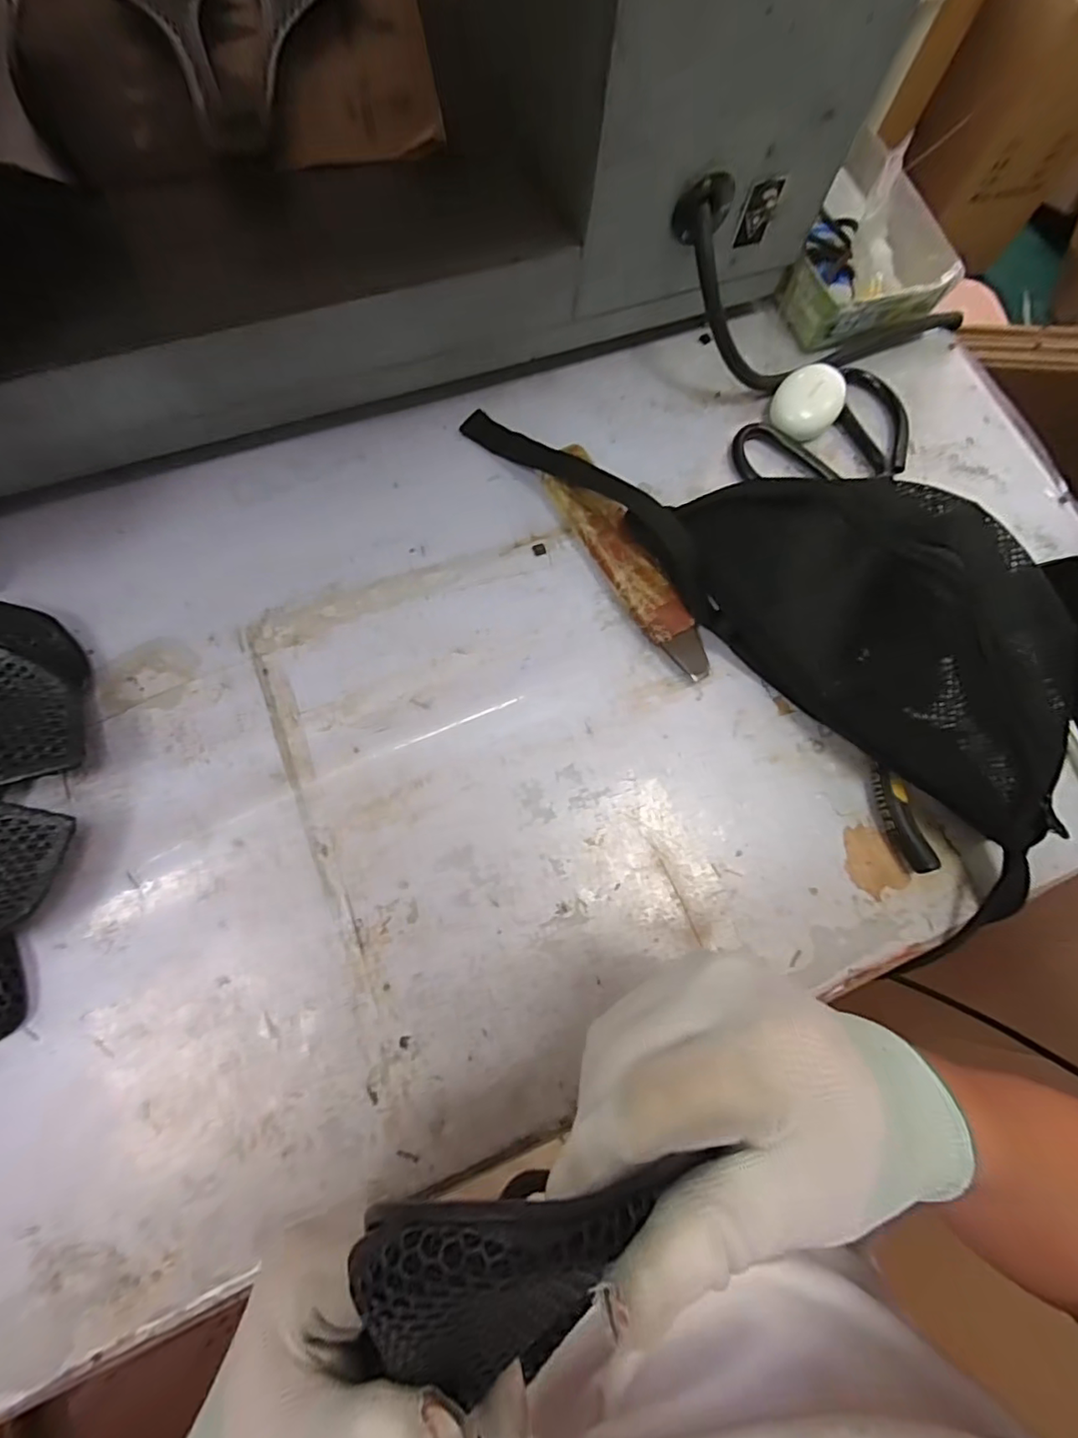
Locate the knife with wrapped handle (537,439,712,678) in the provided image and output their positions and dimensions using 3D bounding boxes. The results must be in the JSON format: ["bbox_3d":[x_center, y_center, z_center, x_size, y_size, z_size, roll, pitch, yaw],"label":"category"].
[{"bbox_3d":[0.056,-0.106,0.378,0.038,0.024,0.182,-26,78,-11],"label":"knife with wrapped handle"}]

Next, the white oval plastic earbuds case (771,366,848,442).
[{"bbox_3d":[0.201,-0.237,0.420,0.045,0.025,0.053,42,75,7],"label":"white oval plastic earbuds case"}]

